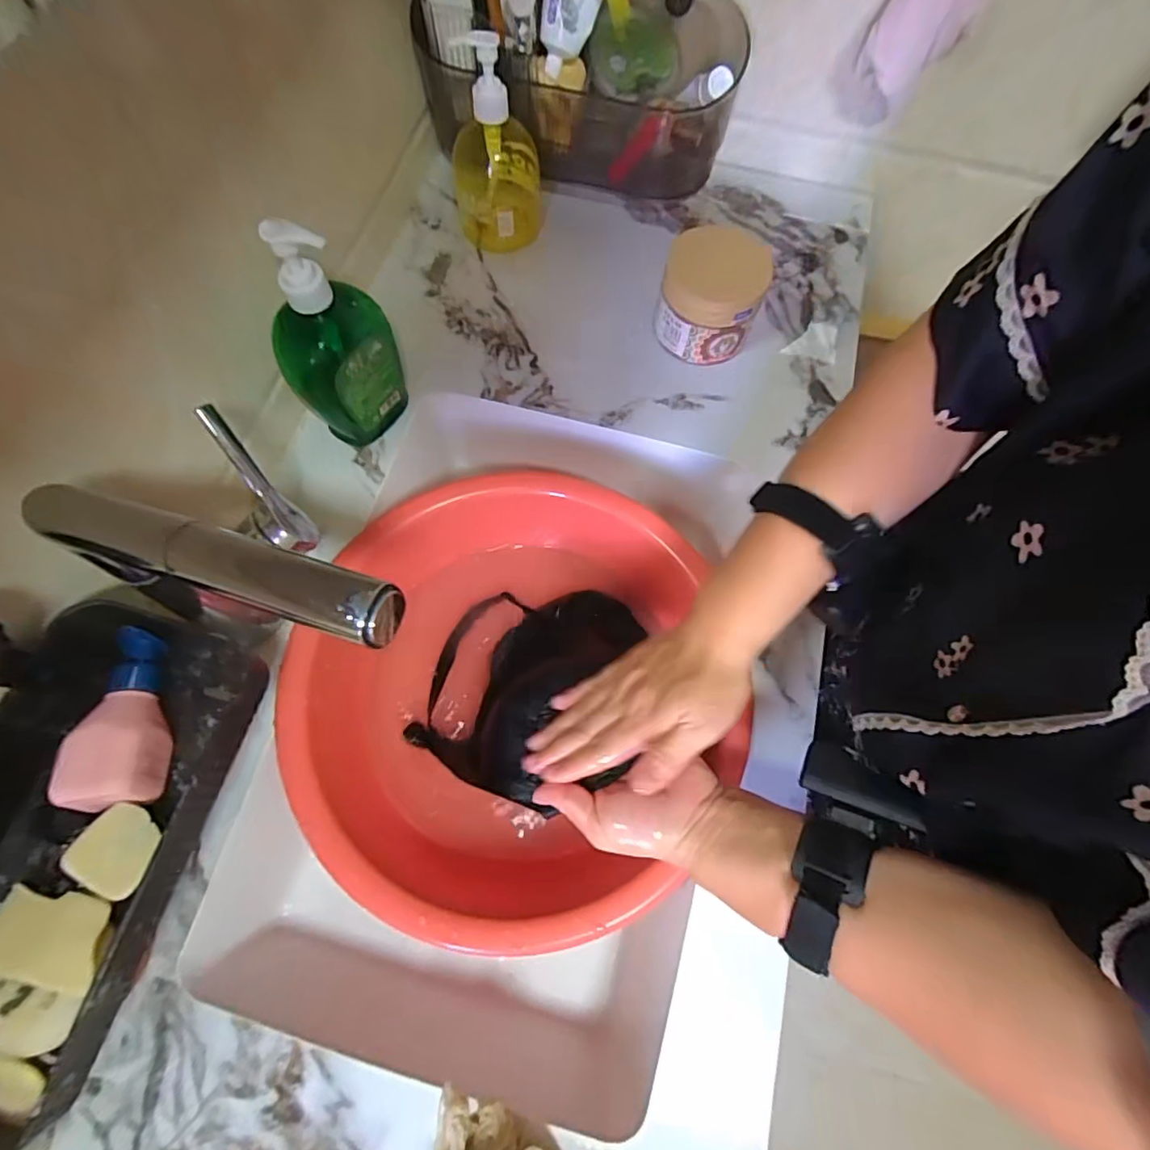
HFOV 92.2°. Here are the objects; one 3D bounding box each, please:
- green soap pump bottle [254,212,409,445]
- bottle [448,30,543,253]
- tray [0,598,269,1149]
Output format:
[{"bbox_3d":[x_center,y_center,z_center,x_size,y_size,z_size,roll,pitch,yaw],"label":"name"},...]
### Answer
[{"bbox_3d":[-0.183,-0.177,0.426,0.090,0.178,0.045,-39,76,-15],"label":"green soap pump bottle"},{"bbox_3d":[-0.074,-0.402,0.524,0.084,0.165,0.079,-4,70,-4],"label":"bottle"},{"bbox_3d":[-0.284,0.149,0.306,0.129,0.067,0.261,17,70,4],"label":"tray"}]

